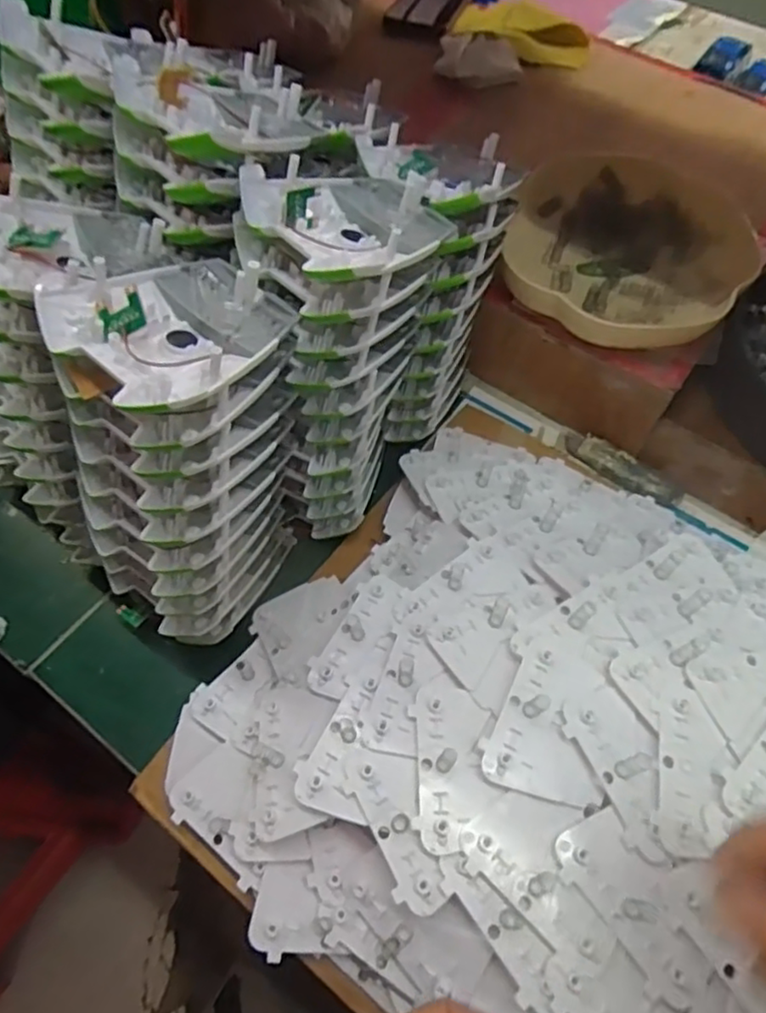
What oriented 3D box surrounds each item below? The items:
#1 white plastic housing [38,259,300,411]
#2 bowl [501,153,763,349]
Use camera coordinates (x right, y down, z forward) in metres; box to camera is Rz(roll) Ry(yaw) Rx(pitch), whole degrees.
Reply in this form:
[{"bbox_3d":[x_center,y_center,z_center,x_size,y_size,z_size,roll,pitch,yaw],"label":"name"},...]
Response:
[{"bbox_3d":[-0.104,-0.094,0.333,0.098,0.035,0.106,38,67,18],"label":"white plastic housing"},{"bbox_3d":[0.202,-0.211,0.542,0.192,0.037,0.199,0,61,-1],"label":"bowl"}]

